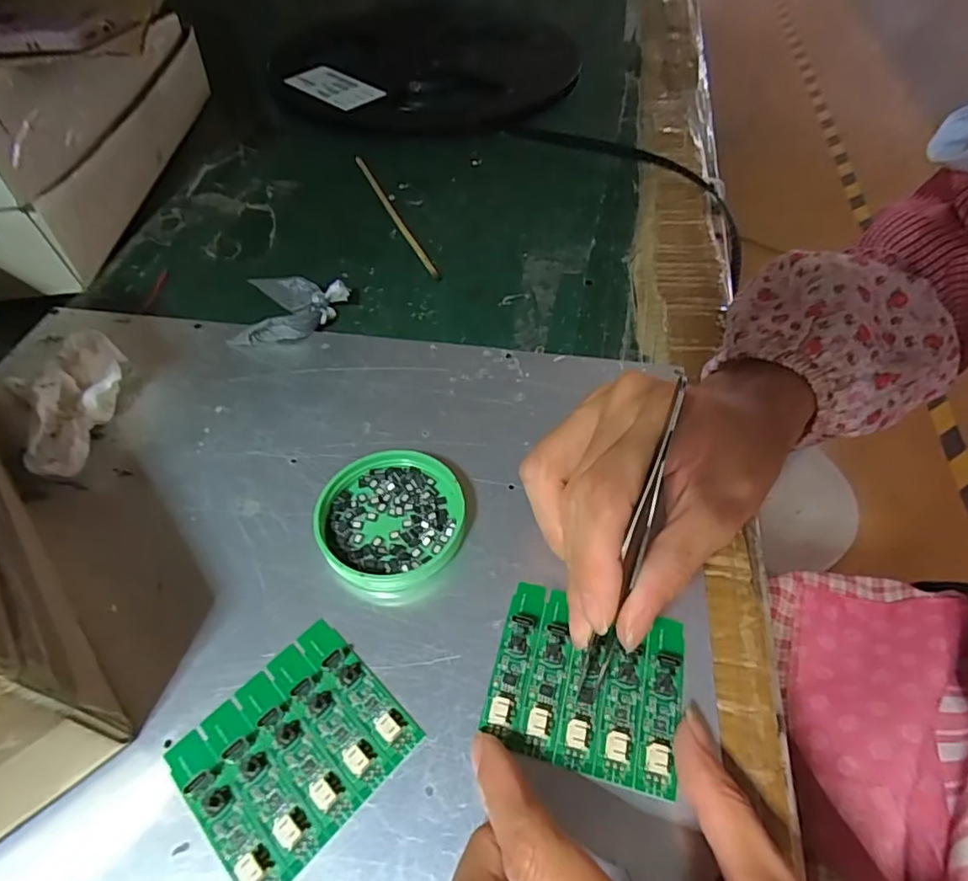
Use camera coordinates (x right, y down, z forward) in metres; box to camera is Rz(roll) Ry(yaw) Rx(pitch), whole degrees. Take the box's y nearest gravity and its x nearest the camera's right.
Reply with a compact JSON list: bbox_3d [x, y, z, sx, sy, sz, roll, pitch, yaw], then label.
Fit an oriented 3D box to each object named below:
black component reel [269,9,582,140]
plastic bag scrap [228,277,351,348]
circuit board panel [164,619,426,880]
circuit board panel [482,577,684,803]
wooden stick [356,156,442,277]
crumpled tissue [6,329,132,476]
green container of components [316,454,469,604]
[{"bbox_3d":[-0.062,-0.413,0.600,0.303,0.026,0.343,-7,52,-5],"label":"black component reel"},{"bbox_3d":[-0.118,-0.085,0.345,0.066,0.019,0.066,-2,52,-1],"label":"plastic bag scrap"},{"bbox_3d":[-0.067,0.108,0.197,0.061,0.006,0.068,37,61,26],"label":"circuit board panel"},{"bbox_3d":[0.038,0.089,0.208,0.068,0.006,0.060,13,53,11],"label":"circuit board panel"},{"bbox_3d":[-0.070,-0.175,0.425,0.008,0.006,0.179,-20,54,-14],"label":"wooden stick"},{"bbox_3d":[-0.206,-0.022,0.282,0.032,0.036,0.086,-3,52,-2],"label":"crumpled tissue"},{"bbox_3d":[-0.041,0.035,0.247,0.060,0.015,0.065,11,53,9],"label":"green container of components"}]

